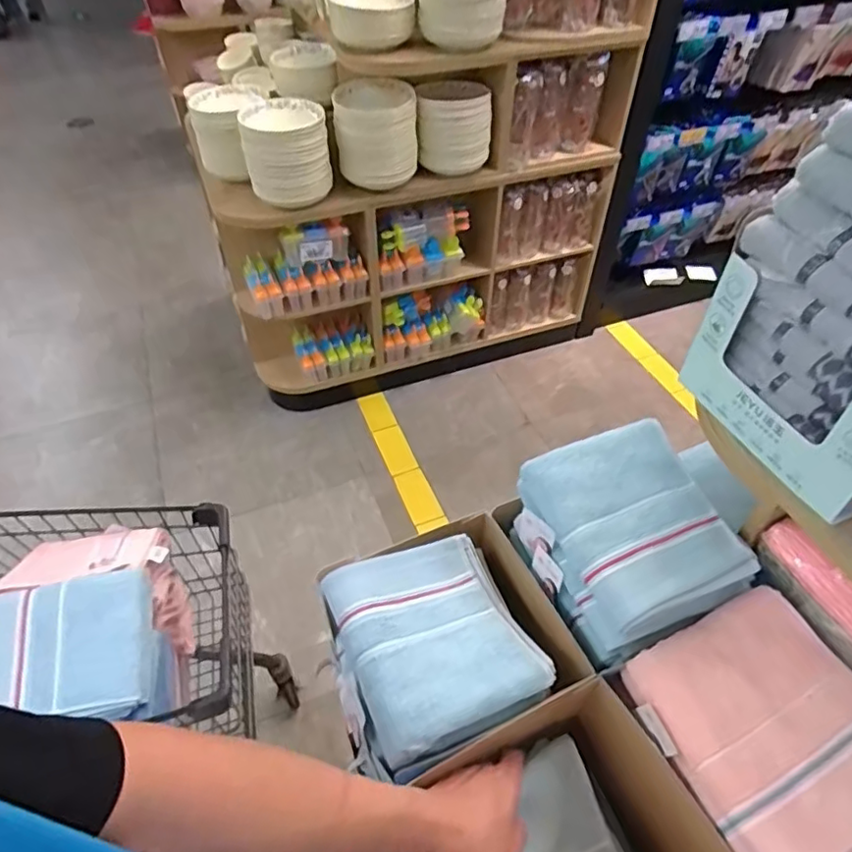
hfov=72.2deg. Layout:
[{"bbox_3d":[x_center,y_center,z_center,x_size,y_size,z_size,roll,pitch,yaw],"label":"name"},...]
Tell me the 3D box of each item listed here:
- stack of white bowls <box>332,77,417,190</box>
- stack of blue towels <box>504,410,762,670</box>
[{"bbox_3d":[-0.141,-0.816,1.643,0.218,0.231,0.173,-6,48,-6],"label":"stack of white bowls"},{"bbox_3d":[0.201,0.118,0.596,0.165,0.117,0.182,-18,50,-16],"label":"stack of blue towels"}]

